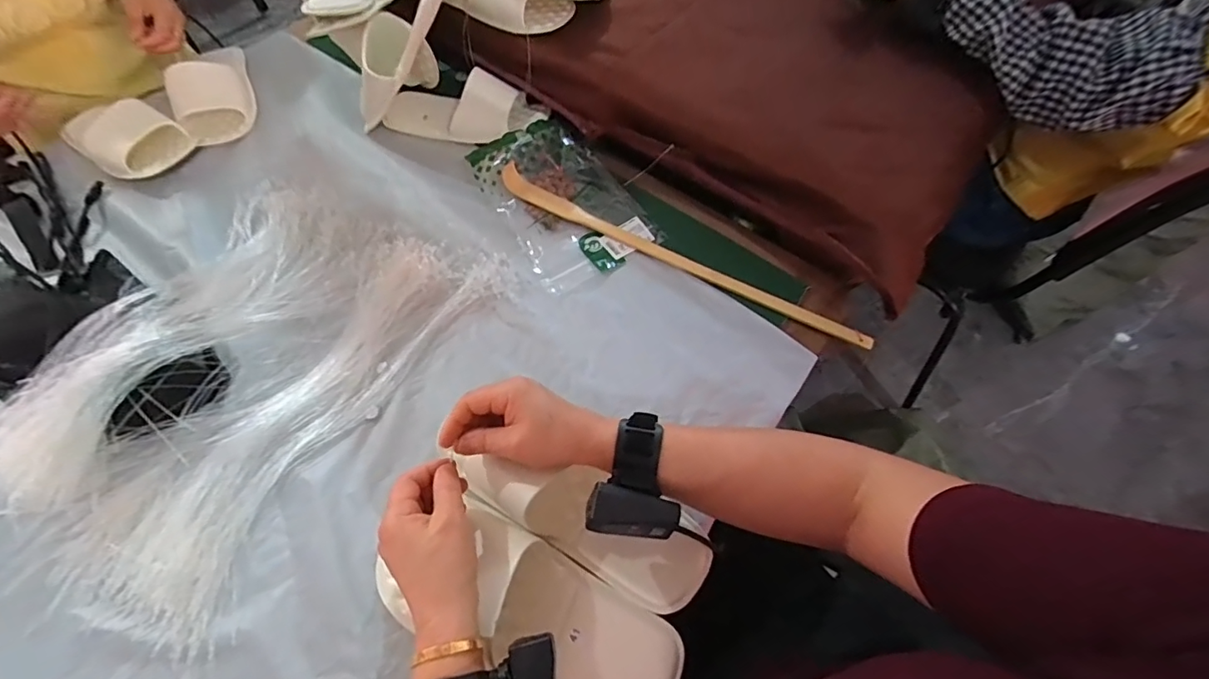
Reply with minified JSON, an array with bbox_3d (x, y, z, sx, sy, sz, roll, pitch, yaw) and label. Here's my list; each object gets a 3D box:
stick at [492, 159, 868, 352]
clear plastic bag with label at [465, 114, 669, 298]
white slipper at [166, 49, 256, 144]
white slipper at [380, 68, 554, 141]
[{"bbox_3d":[0.083,-0.103,0.602,0.467,0.027,0.030,26,65,13],"label":"stick"},{"bbox_3d":[-0.044,-0.171,0.637,0.162,0.044,0.208,-29,66,-15],"label":"clear plastic bag with label"},{"bbox_3d":[-0.561,-0.374,0.732,0.091,0.057,0.232,-19,64,-10],"label":"white slipper"},{"bbox_3d":[-0.195,-0.319,0.708,0.226,0.052,0.091,6,62,3],"label":"white slipper"}]

